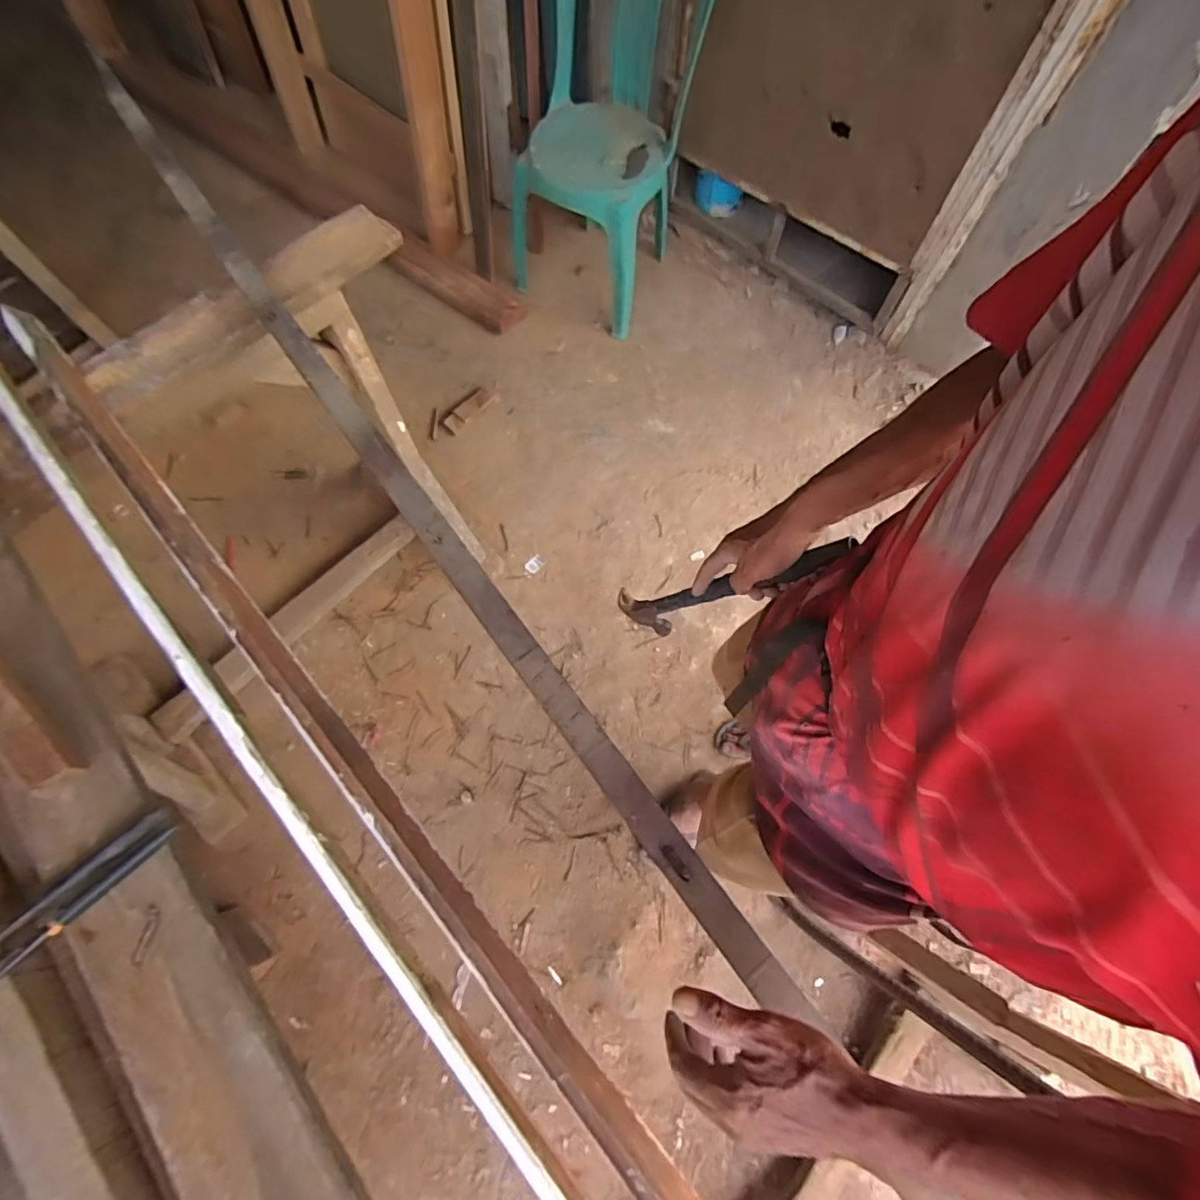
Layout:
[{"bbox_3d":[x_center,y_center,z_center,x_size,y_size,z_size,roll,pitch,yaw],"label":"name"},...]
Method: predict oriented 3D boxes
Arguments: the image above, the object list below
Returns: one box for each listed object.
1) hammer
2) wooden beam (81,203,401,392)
[{"bbox_3d":[0.154,-0.013,0.655,0.090,0.326,0.031,21,65,-31],"label":"hammer"},{"bbox_3d":[-0.545,-0.472,0.852,0.512,0.039,0.115,-42,74,-14],"label":"wooden beam"}]

